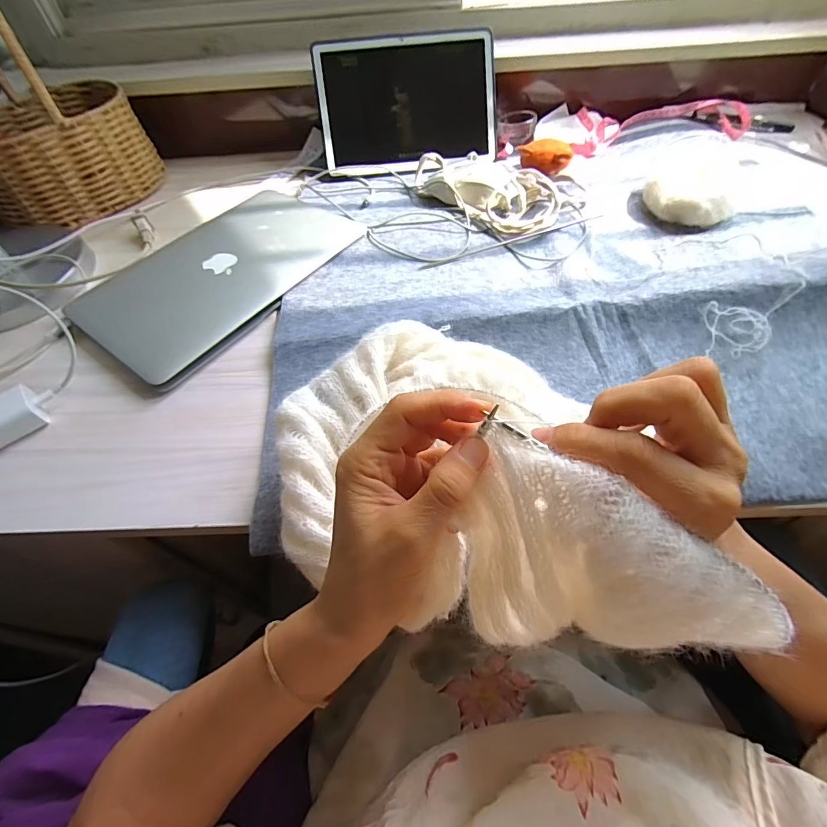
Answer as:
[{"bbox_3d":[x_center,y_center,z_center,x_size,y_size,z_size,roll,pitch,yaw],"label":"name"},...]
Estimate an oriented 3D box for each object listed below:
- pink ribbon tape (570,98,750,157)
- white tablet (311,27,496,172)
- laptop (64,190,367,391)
[{"bbox_3d":[0.350,-0.418,0.608,0.264,0.028,0.092,-5,55,0],"label":"pink ribbon tape"},{"bbox_3d":[-0.008,-0.425,0.577,0.239,0.151,0.014,-4,20,-1],"label":"white tablet"},{"bbox_3d":[-0.222,-0.168,0.486,0.194,0.015,0.296,32,63,23],"label":"laptop"}]

